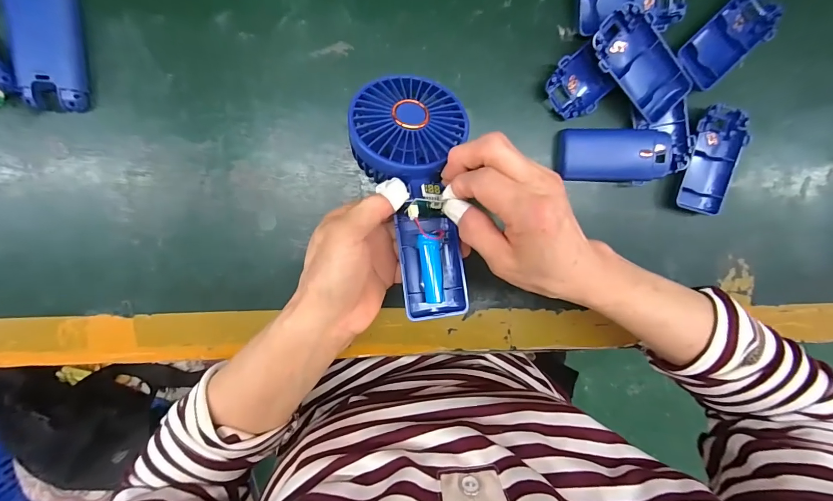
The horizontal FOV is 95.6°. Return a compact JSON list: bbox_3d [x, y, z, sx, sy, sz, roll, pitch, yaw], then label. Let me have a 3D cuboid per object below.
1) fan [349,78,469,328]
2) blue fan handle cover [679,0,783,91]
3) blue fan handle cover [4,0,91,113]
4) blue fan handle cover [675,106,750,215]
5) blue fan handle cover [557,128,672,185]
[{"bbox_3d":[0.003,-0.043,0.267,0.082,0.031,0.180,-9,87,-4],"label":"fan"},{"bbox_3d":[0.271,-0.183,0.329,0.047,0.012,0.096,42,93,-9],"label":"blue fan handle cover"},{"bbox_3d":[-0.276,-0.154,0.283,0.042,0.018,0.091,2,98,-5],"label":"blue fan handle cover"},{"bbox_3d":[0.266,-0.081,0.339,0.050,0.011,0.093,8,97,-6],"label":"blue fan handle cover"},{"bbox_3d":[0.173,-0.083,0.330,0.092,0.024,0.045,-1,98,-5],"label":"blue fan handle cover"}]

